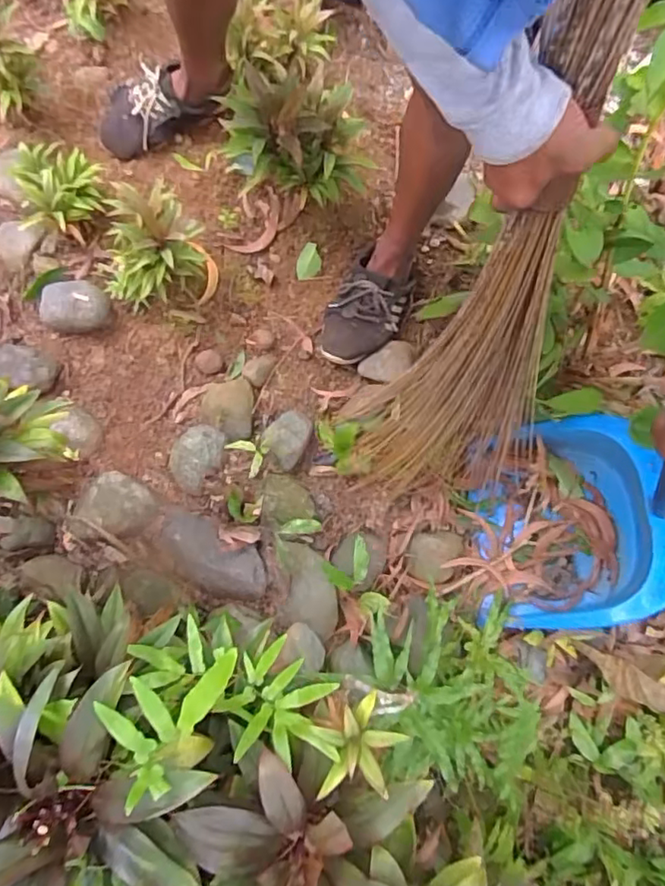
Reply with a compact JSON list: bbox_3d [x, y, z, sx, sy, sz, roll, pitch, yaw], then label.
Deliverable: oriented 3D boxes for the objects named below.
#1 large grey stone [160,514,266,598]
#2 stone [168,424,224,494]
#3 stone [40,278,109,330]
[{"bbox_3d":[-0.172,0.162,0.841,0.172,0.049,0.088,35,81,7],"label":"large grey stone"},{"bbox_3d":[-0.206,0.021,0.896,0.085,0.041,0.106,16,79,4],"label":"stone"},{"bbox_3d":[-0.410,-0.217,0.934,0.115,0.056,0.082,8,79,2],"label":"stone"}]

